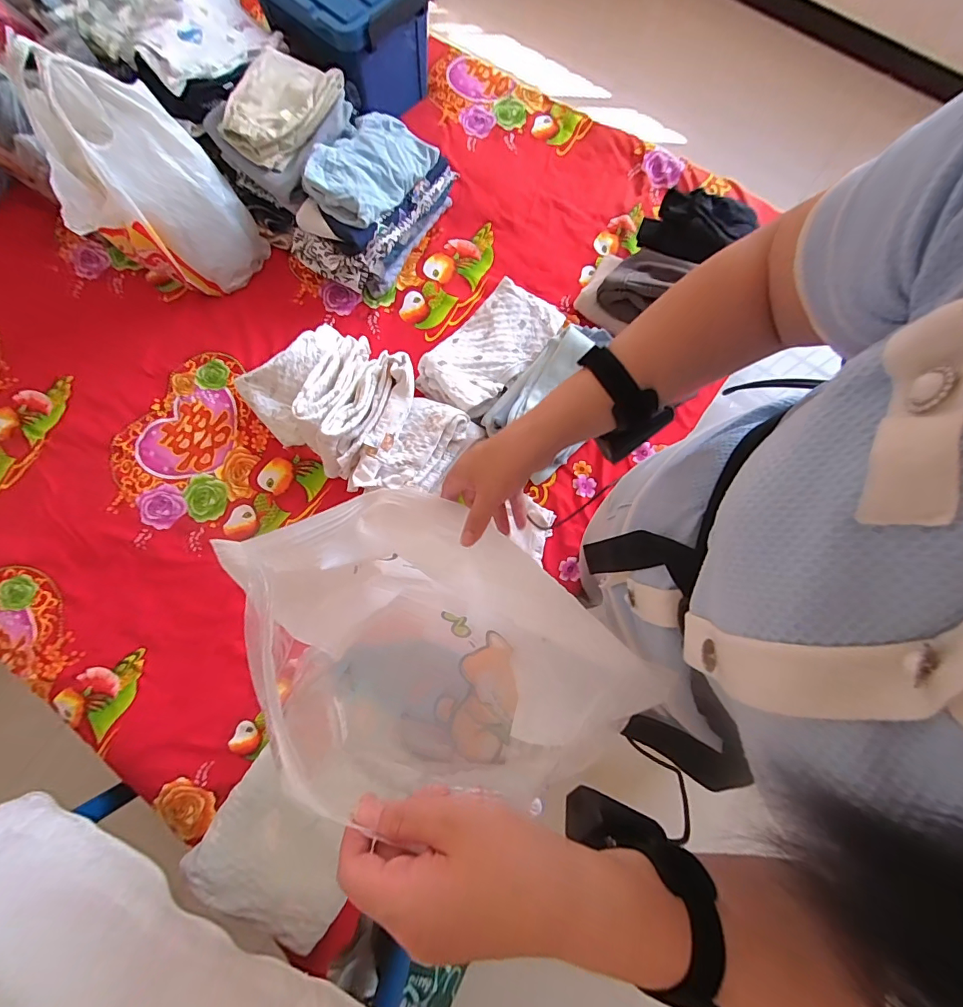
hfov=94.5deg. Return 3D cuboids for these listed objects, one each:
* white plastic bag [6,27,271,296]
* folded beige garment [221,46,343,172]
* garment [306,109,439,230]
[{"bbox_3d":[-0.641,-0.612,0.860,0.262,0.377,0.205,-29,79,-5],"label":"white plastic bag"},{"bbox_3d":[-0.404,-0.803,0.905,0.176,0.063,0.238,25,80,6],"label":"folded beige garment"},{"bbox_3d":[-0.230,-0.690,0.904,0.171,0.086,0.271,29,80,7],"label":"garment"}]

